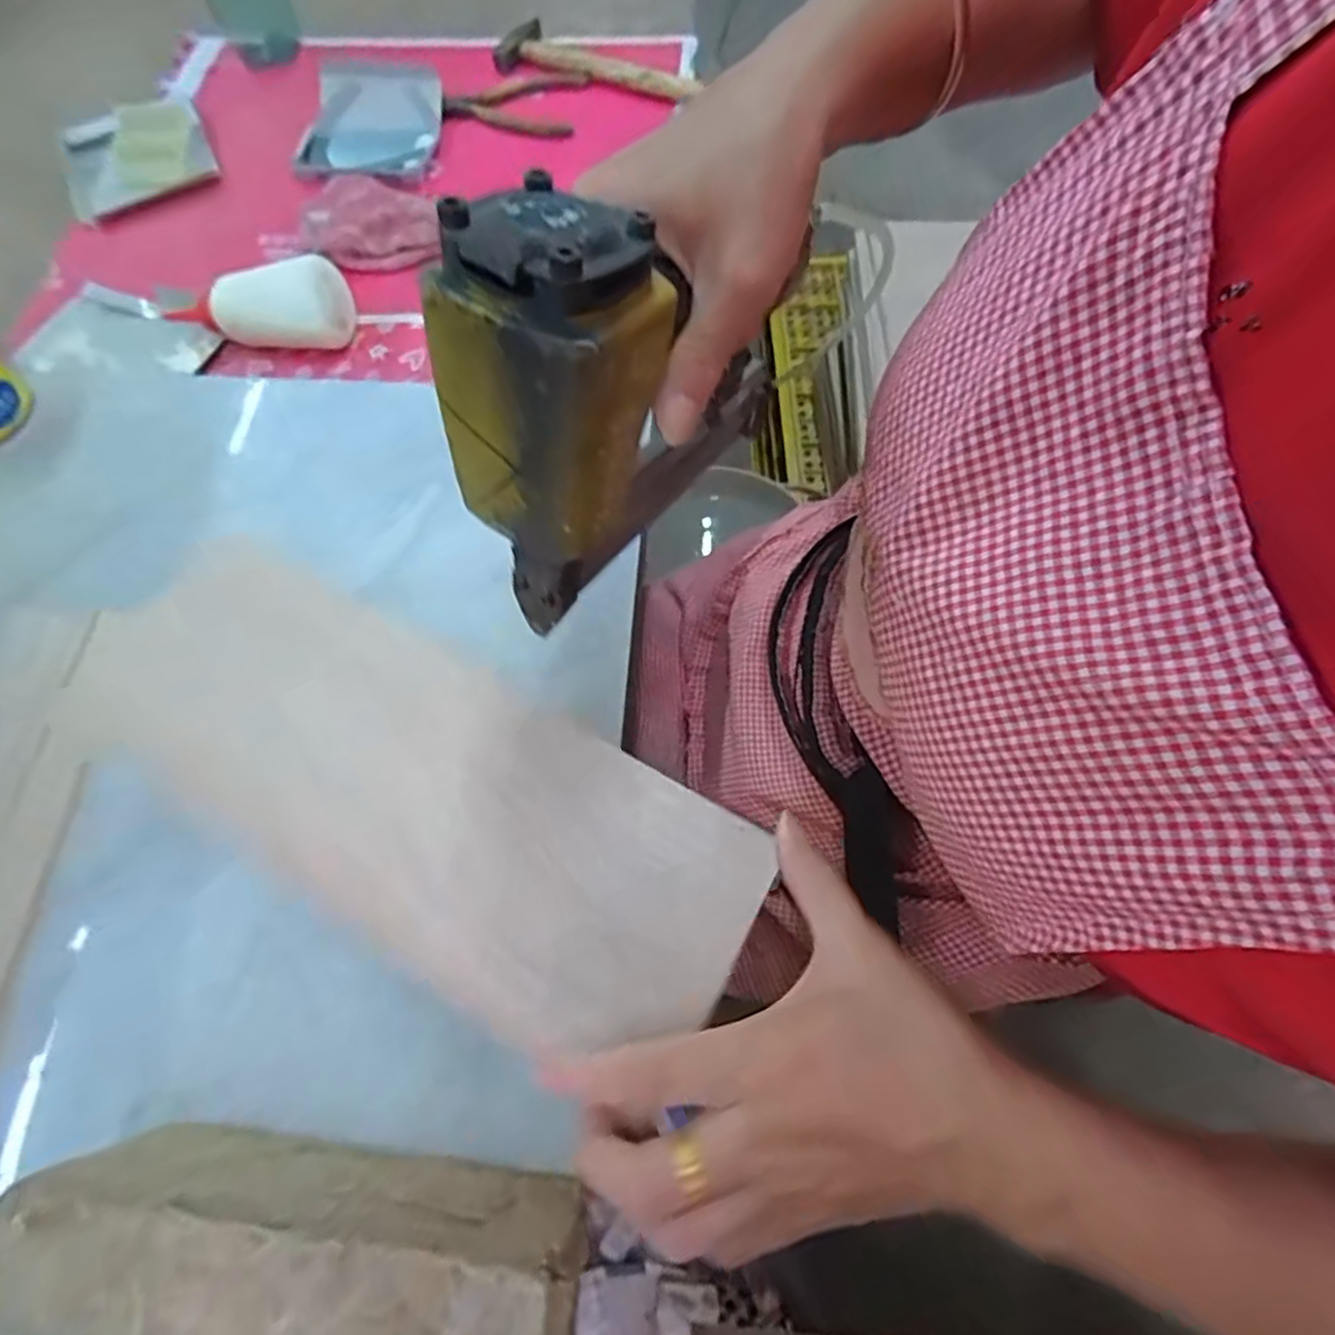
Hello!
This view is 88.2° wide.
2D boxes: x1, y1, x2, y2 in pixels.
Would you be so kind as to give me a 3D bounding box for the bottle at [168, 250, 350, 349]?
[{"bbox_3d":[-0.337,-0.289,0.554,0.160,0.053,0.052,1,67,2],"label":"bottle"}]

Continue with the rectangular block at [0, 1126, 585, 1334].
[{"bbox_3d":[-0.138,0.232,0.278,0.207,0.106,0.047,5,67,4],"label":"rectangular block"}]

